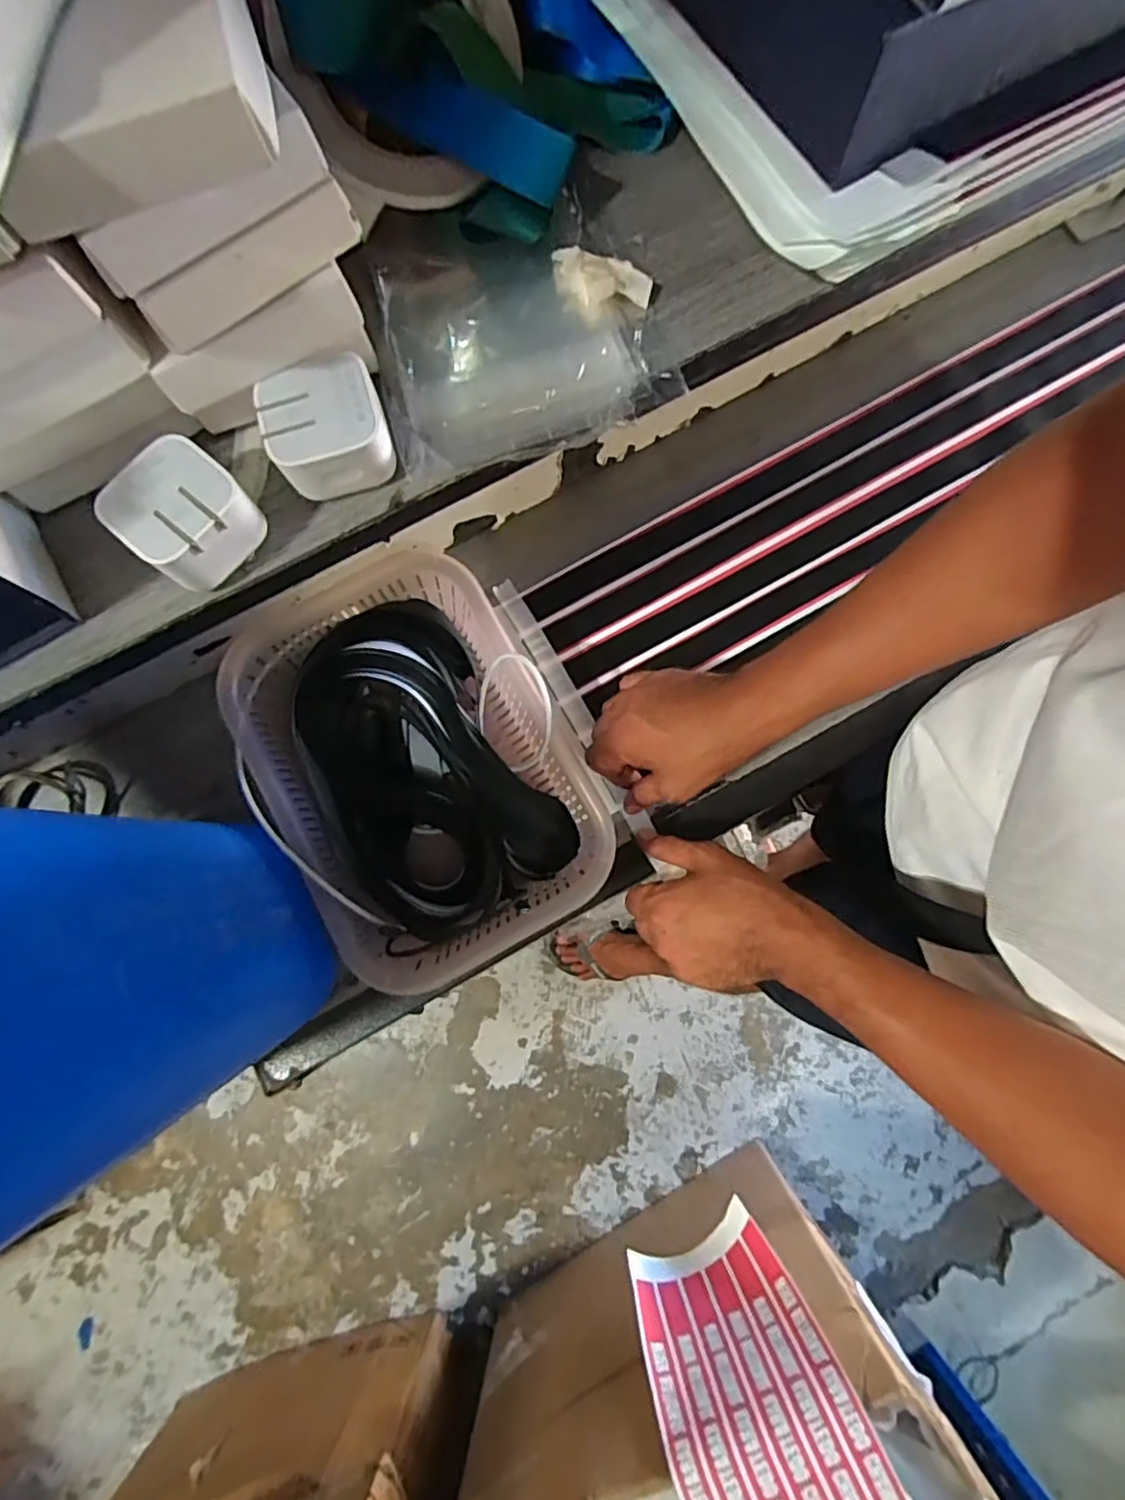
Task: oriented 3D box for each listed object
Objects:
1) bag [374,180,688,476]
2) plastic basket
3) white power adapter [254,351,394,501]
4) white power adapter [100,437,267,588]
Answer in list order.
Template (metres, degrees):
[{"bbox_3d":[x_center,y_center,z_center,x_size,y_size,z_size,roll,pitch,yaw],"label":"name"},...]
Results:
[{"bbox_3d":[-0.019,-0.181,0.275,0.118,0.016,0.117,-10,80,-1],"label":"bag"},{"bbox_3d":[-0.110,0.002,0.502,0.227,0.084,0.319,-28,80,-4],"label":"plastic basket"},{"bbox_3d":[-0.095,-0.130,0.255,0.046,0.024,0.046,-19,80,-2],"label":"white power adapter"},{"bbox_3d":[-0.149,-0.093,0.250,0.049,0.027,0.044,40,83,8],"label":"white power adapter"}]

